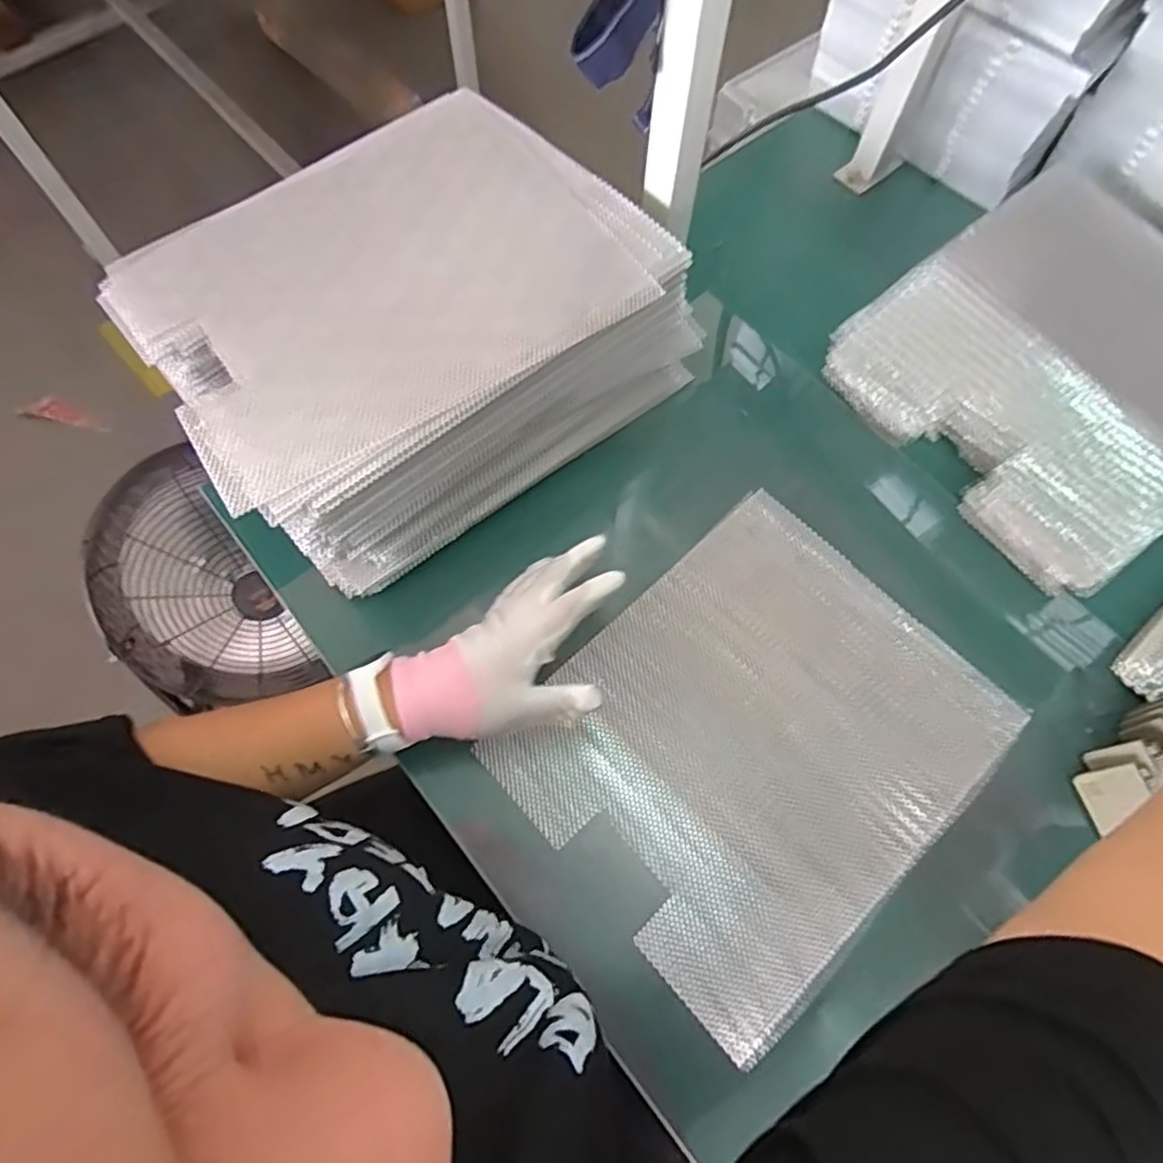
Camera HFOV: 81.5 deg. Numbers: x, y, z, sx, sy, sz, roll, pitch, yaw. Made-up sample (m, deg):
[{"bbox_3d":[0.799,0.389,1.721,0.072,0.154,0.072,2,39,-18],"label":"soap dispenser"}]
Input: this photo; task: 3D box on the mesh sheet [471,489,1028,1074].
[{"bbox_3d":[0.129,0.117,0.507,0.318,0.020,0.273,-40,72,-14],"label":"mesh sheet"}]

